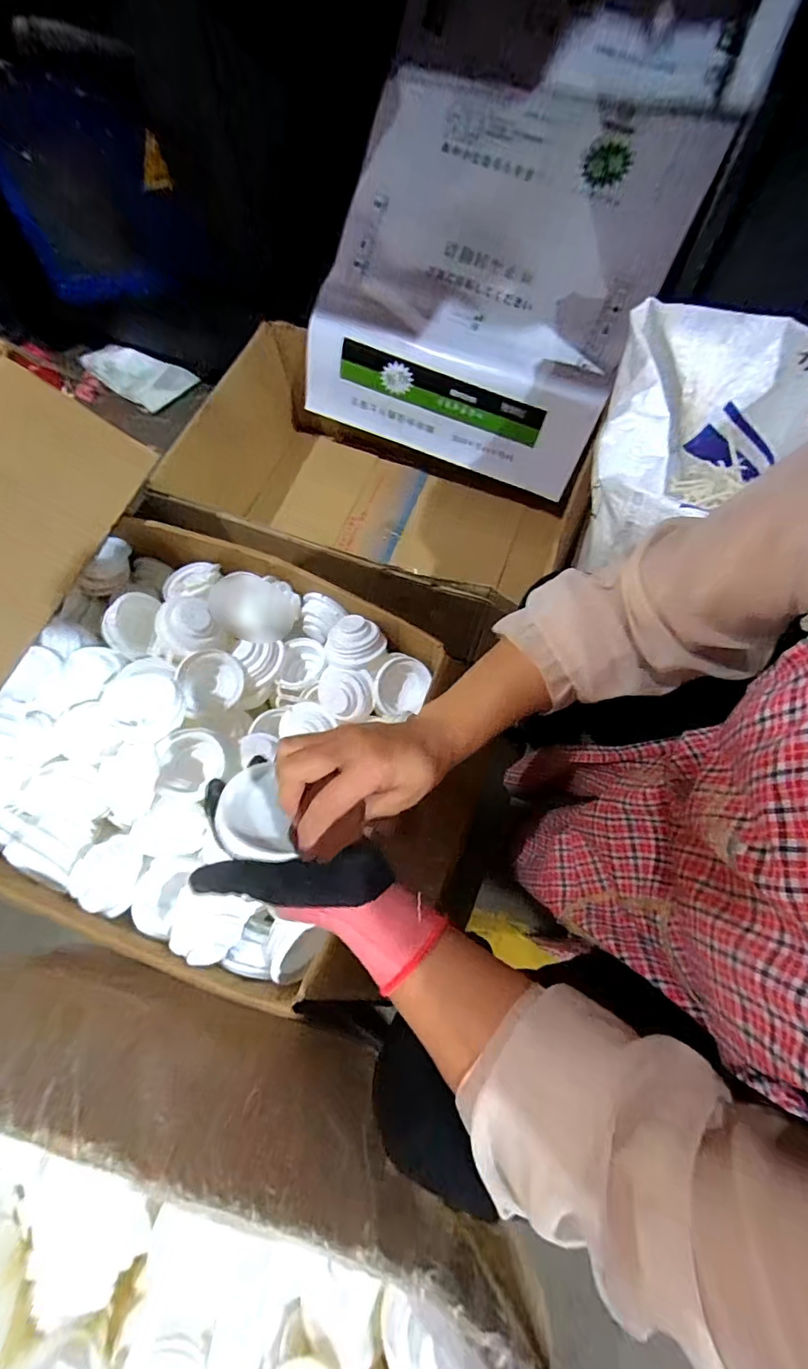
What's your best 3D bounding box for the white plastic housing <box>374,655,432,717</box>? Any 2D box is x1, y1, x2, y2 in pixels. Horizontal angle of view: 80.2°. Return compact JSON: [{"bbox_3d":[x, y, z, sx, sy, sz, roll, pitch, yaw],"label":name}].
[{"bbox_3d":[-0.006,0.001,0.643,0.077,0.023,0.080,7,102,-33],"label":"white plastic housing"}]

